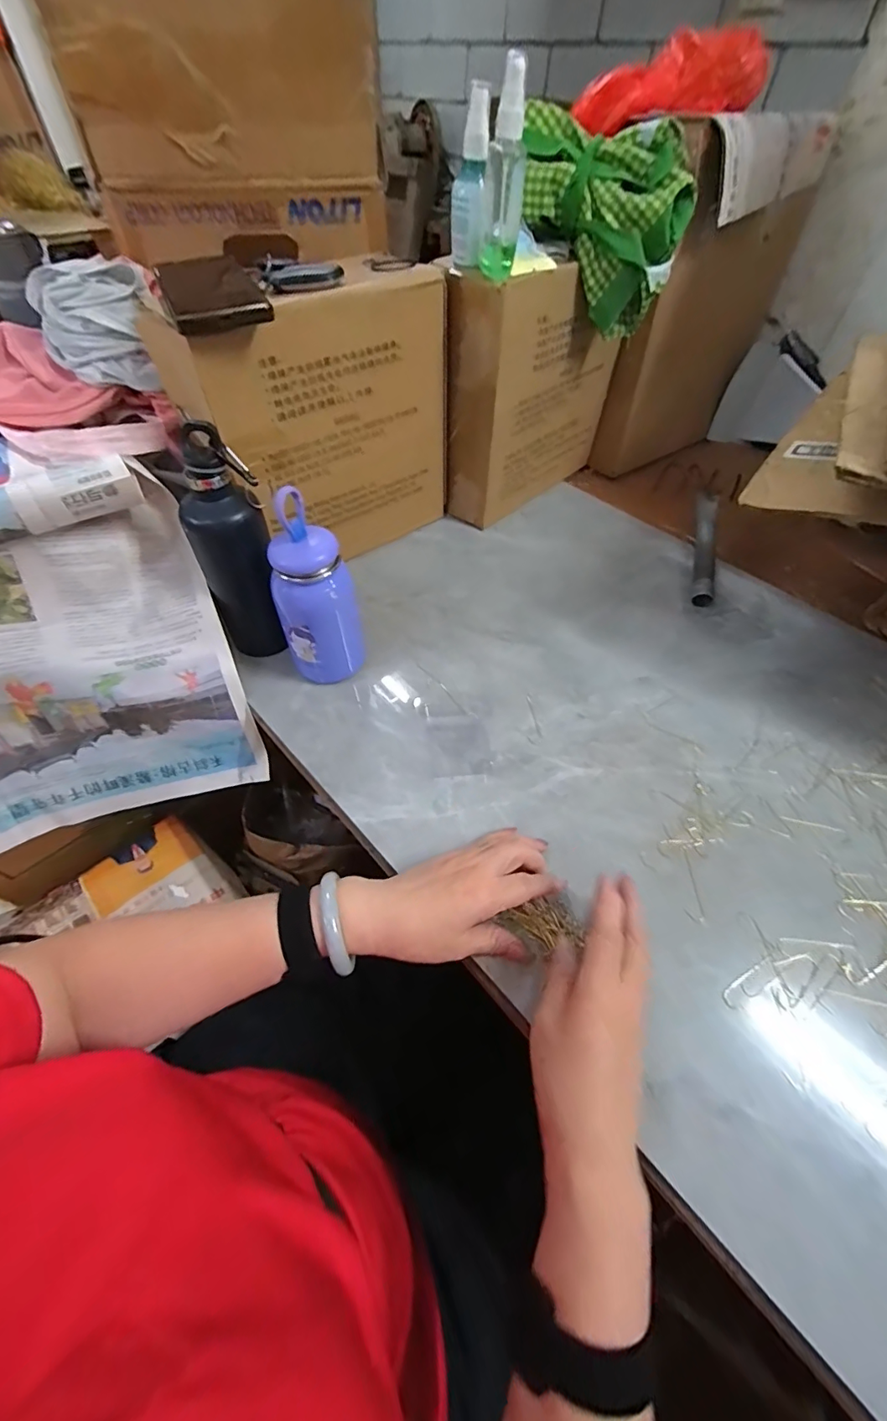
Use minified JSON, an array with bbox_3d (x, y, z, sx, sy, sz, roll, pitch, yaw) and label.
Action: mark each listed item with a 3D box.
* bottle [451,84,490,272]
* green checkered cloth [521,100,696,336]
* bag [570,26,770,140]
[{"bbox_3d":[0.024,-0.502,0.469,0.031,0.124,0.031,4,53,0],"label":"bottle"},{"bbox_3d":[0.161,-0.523,0.533,0.186,0.149,0.095,7,53,3],"label":"green checkered cloth"},{"bbox_3d":[0.254,-0.708,0.550,0.200,0.072,0.052,13,54,7],"label":"bag"}]

